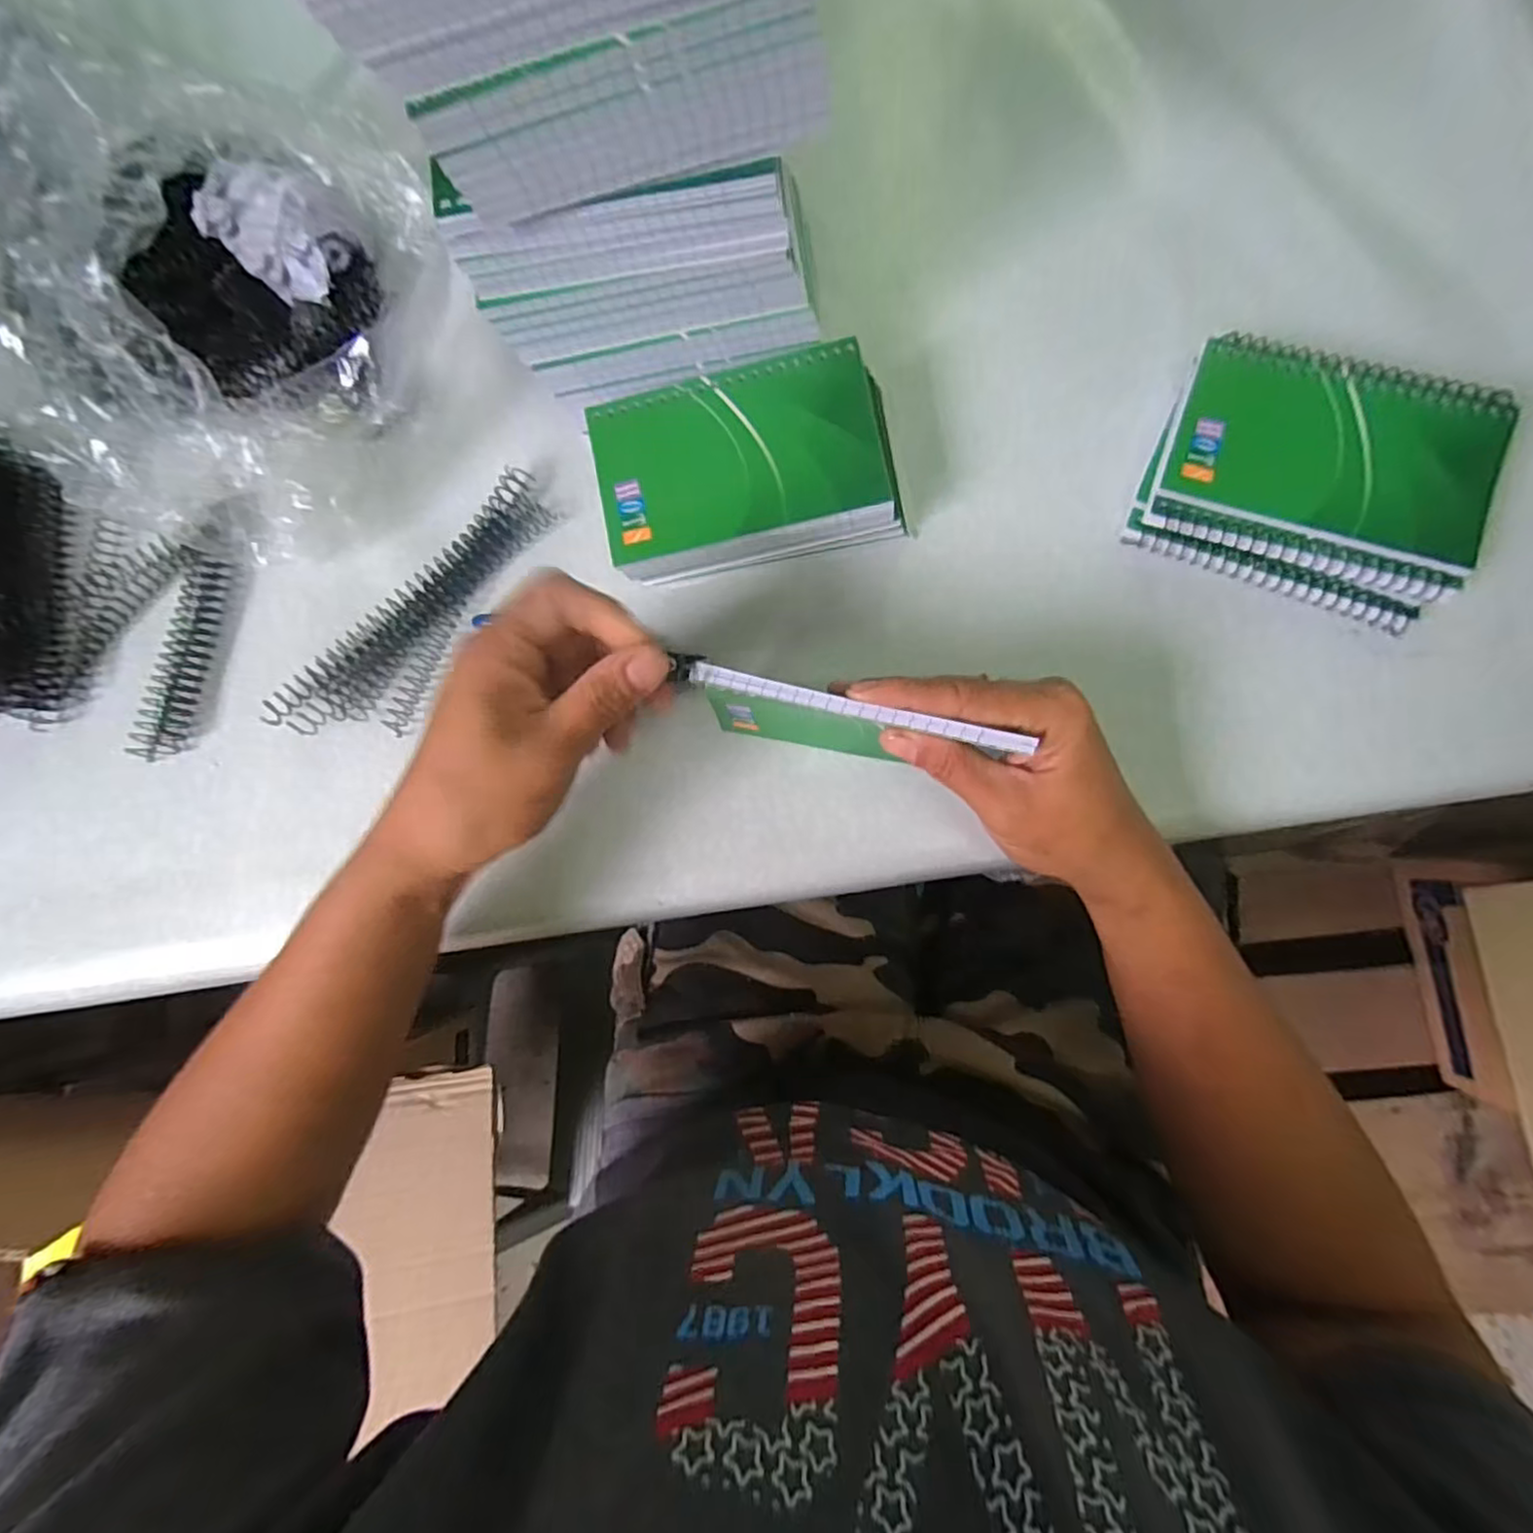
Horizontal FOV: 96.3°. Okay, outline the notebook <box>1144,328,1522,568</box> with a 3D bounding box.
[{"bbox_3d":[0.250,-0.139,0.302,0.132,0.007,0.086,19,87,8],"label":"notebook"}]

